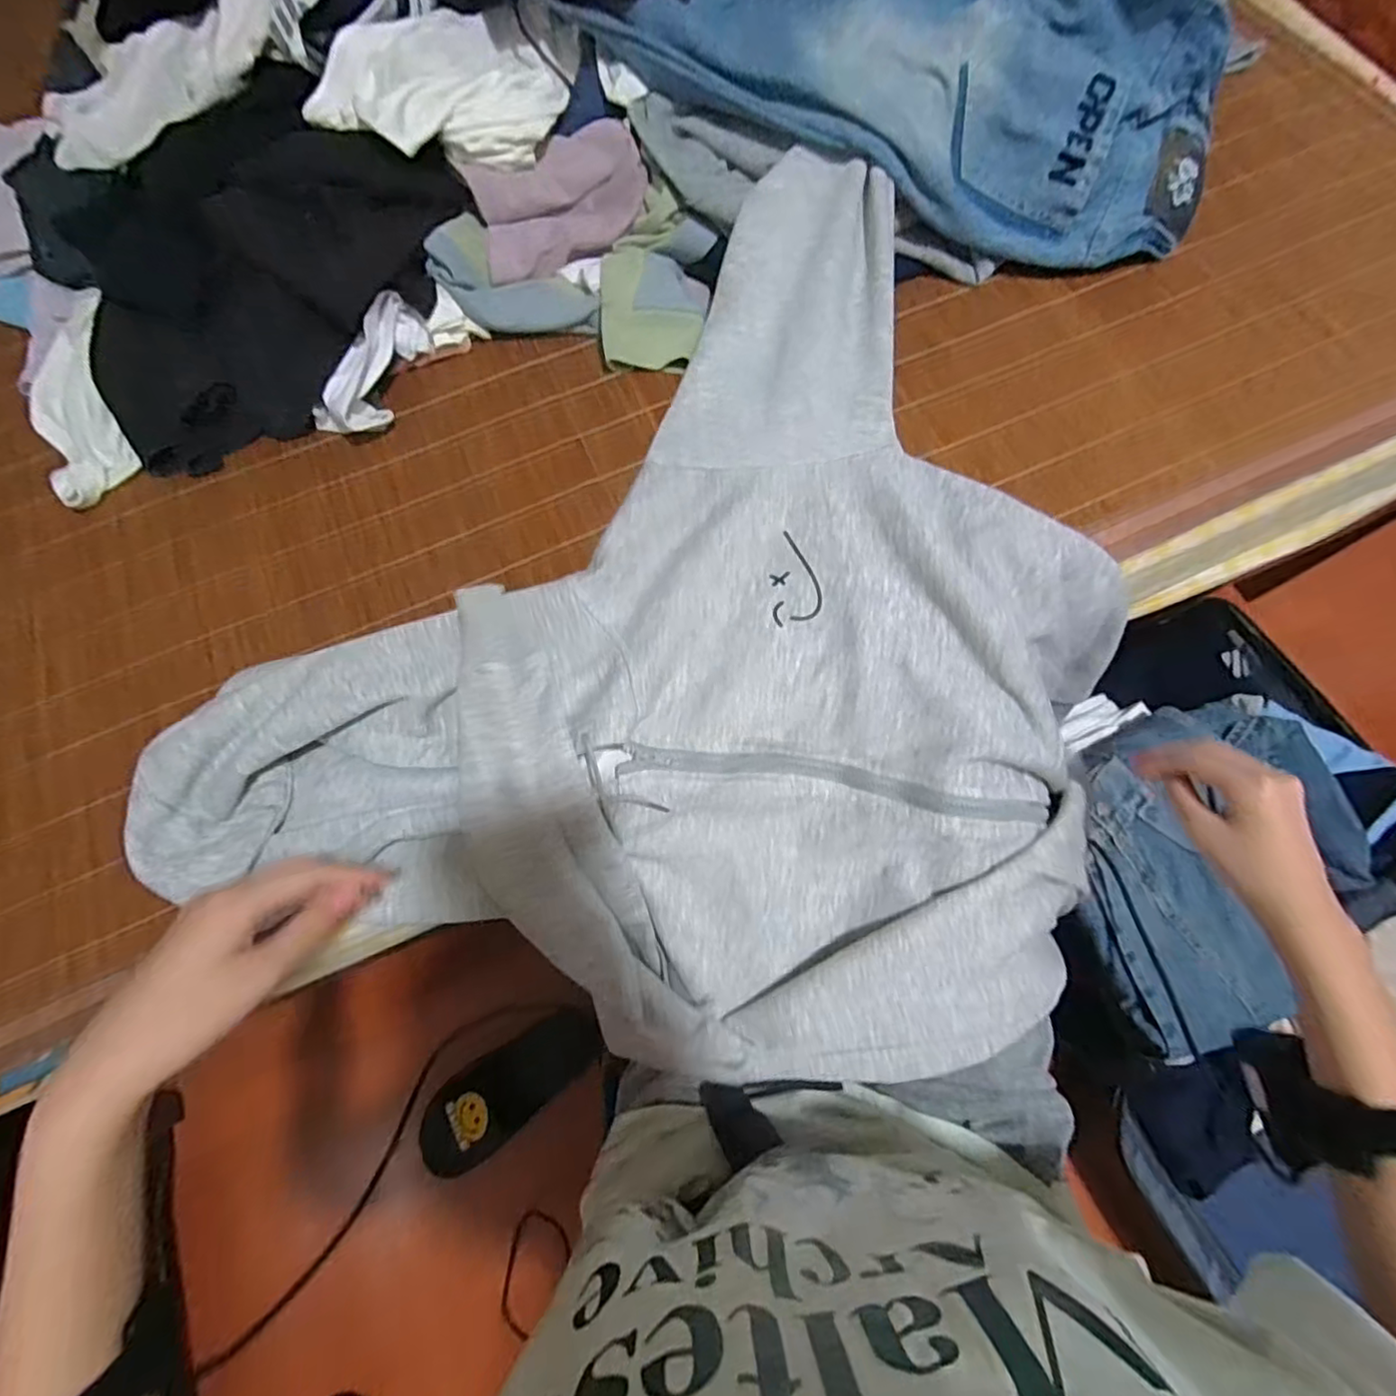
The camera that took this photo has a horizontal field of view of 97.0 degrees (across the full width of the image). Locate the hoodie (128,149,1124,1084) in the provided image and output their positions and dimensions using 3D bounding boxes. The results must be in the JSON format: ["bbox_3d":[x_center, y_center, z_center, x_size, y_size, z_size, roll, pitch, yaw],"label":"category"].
[{"bbox_3d":[0.019,-0.074,0.494,0.614,0.140,0.674,16,75,6],"label":"hoodie"}]

